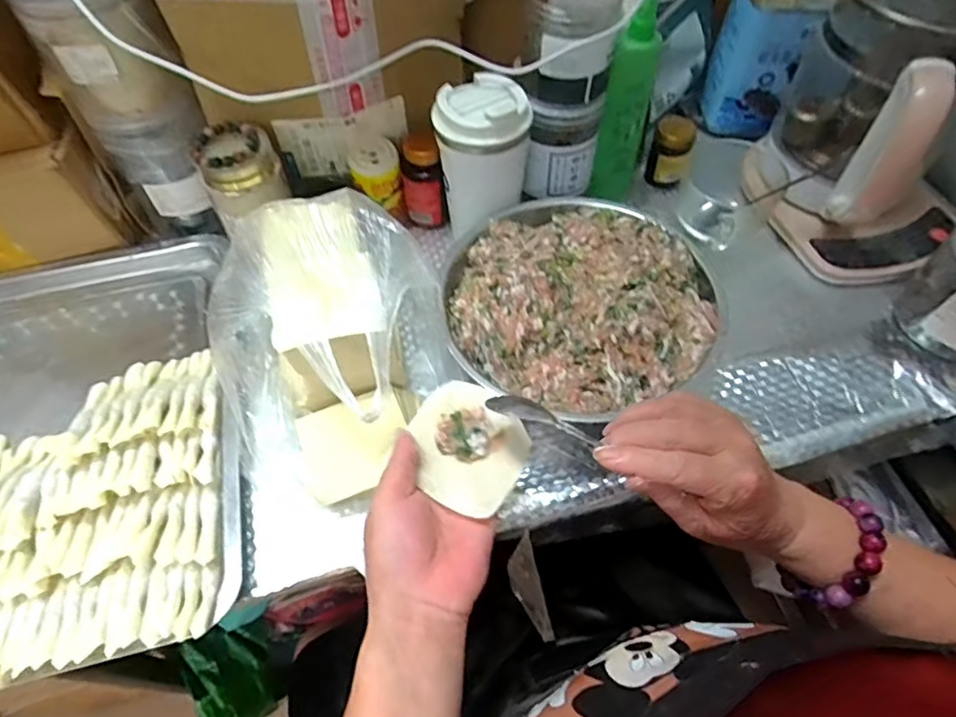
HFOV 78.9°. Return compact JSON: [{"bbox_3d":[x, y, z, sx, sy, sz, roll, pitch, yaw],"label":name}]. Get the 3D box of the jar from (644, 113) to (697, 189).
[{"bbox_3d":[0.208,-0.222,0.630,0.041,0.077,0.034,16,59,11],"label":"jar"}]

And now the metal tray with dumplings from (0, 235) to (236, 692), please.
[{"bbox_3d":[-0.355,0.063,0.492,0.287,0.050,0.397,-15,58,-8],"label":"metal tray with dumplings"}]

